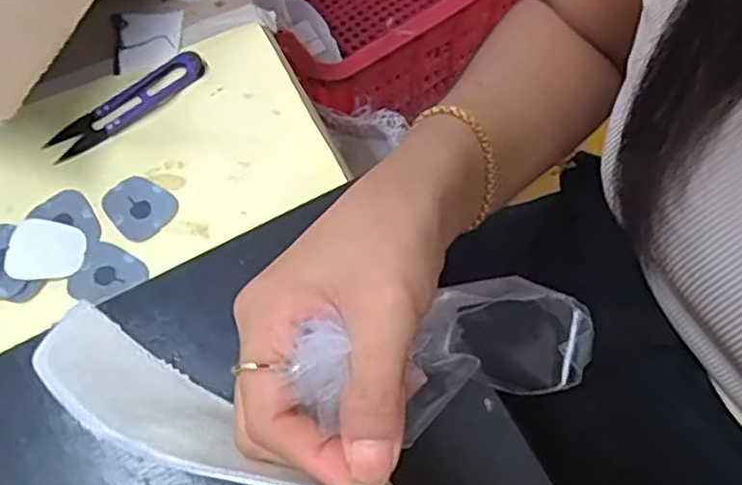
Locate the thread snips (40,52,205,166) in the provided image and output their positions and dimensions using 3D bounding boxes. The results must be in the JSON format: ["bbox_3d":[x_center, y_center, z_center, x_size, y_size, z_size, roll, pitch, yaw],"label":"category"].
[{"bbox_3d":[-0.144,-0.083,0.405,0.100,0.008,0.022,-36,70,-16],"label":"thread snips"}]

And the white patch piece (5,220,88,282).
[{"bbox_3d":[-0.173,0.004,0.367,0.038,0.006,0.034,-7,65,-3],"label":"white patch piece"}]

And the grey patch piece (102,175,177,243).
[{"bbox_3d":[-0.128,-0.020,0.378,0.038,0.004,0.033,39,70,17],"label":"grey patch piece"}]

